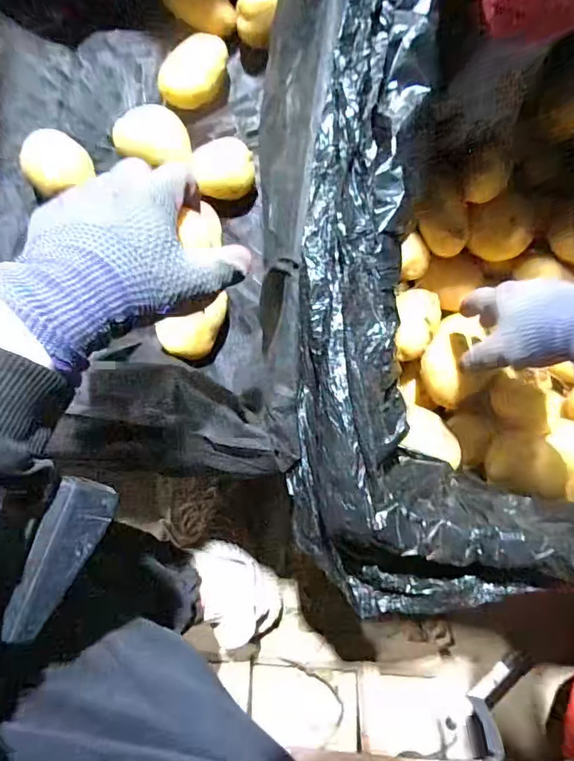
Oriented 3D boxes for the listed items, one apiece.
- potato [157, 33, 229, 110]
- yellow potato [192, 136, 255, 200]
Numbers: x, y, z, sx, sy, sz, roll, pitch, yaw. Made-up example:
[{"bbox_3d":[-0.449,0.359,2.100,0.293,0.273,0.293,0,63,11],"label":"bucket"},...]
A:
[{"bbox_3d":[-0.102,-0.333,0.550,0.054,0.037,0.080,32,87,-4],"label":"potato"},{"bbox_3d":[-0.068,-0.231,0.551,0.063,0.047,0.066,-11,90,-5],"label":"yellow potato"}]

